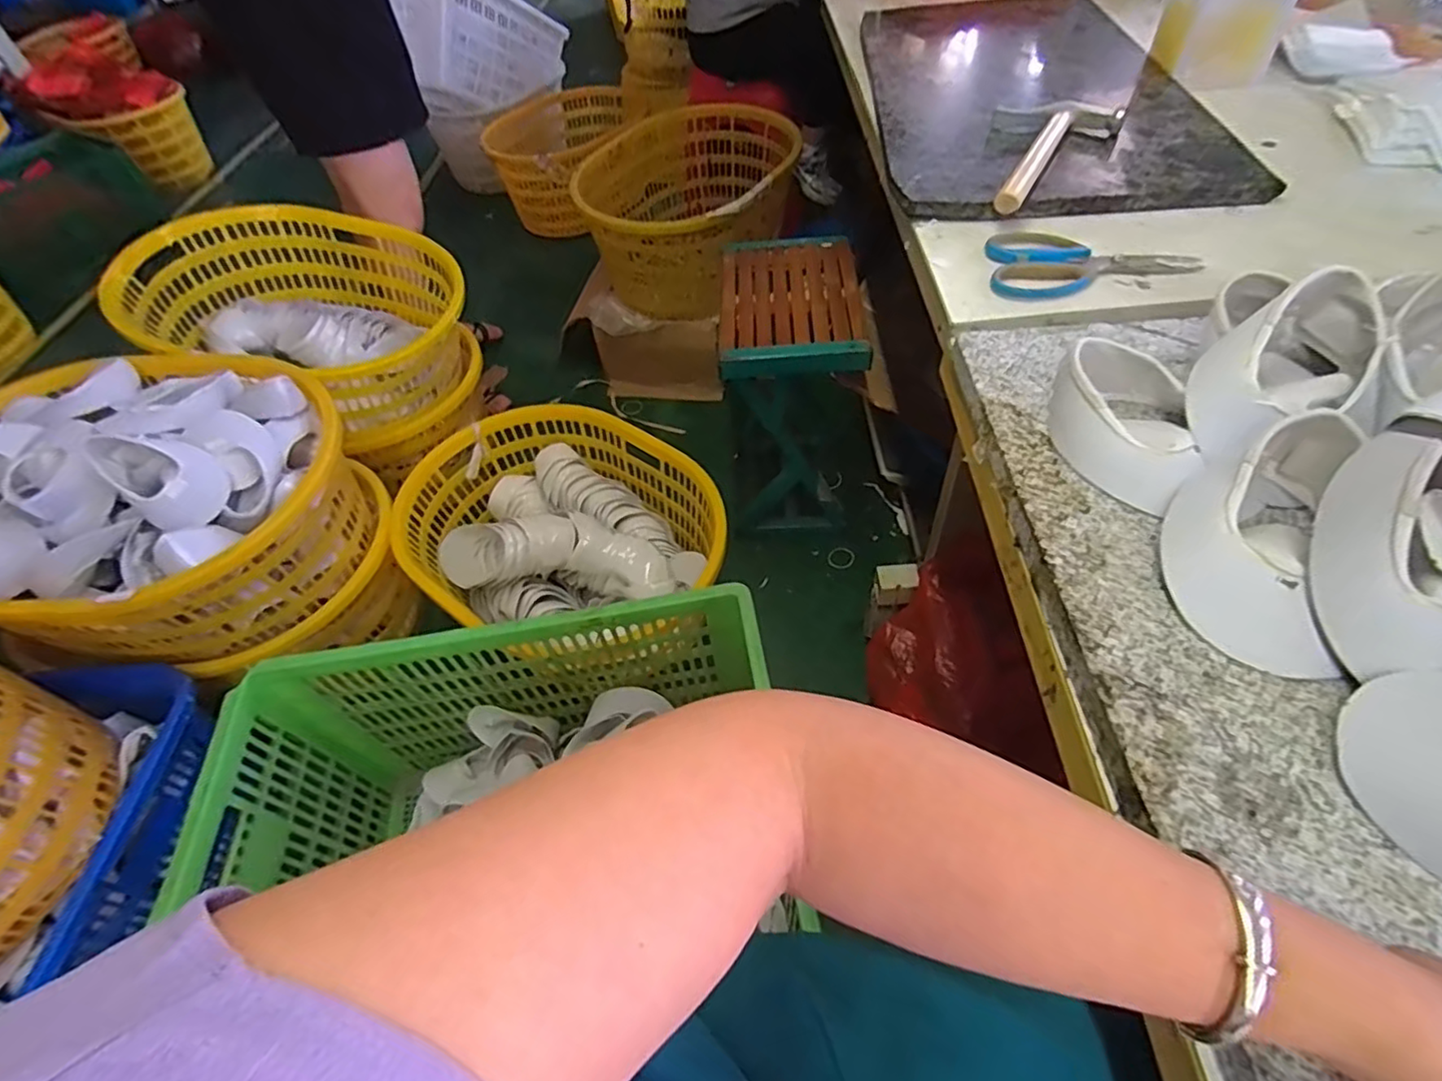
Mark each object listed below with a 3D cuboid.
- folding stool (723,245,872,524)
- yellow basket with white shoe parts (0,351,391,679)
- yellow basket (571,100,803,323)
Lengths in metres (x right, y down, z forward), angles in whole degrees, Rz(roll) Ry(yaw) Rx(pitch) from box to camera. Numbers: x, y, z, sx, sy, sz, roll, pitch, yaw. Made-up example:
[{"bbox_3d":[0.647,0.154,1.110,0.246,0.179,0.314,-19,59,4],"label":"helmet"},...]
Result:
[{"bbox_3d":[0.133,-0.274,1.278,0.234,0.512,0.345,-1,53,4],"label":"folding stool"},{"bbox_3d":[-0.859,-0.051,0.987,0.579,0.316,0.481,16,56,16],"label":"yellow basket with white shoe parts"},{"bbox_3d":[-0.083,-0.853,1.657,0.543,0.293,0.524,-2,53,3],"label":"yellow basket"}]

